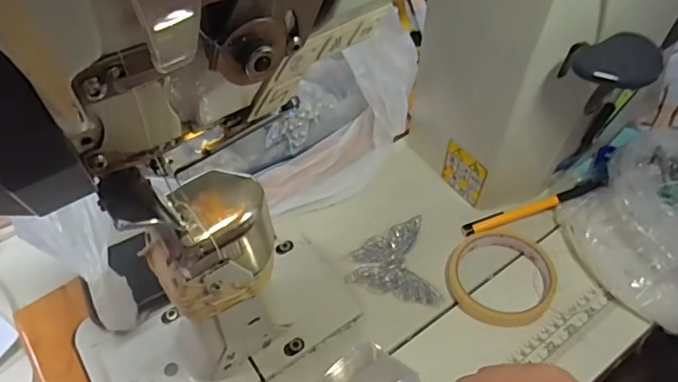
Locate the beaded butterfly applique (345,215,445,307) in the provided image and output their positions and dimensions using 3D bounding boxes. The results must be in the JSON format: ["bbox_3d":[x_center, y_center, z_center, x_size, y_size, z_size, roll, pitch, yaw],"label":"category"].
[{"bbox_3d":[0.047,0.068,0.476,0.076,0.012,0.082,-9,47,-3],"label":"beaded butterfly applique"}]

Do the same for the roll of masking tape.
[{"bbox_3d":[0.145,0.076,0.461,0.088,0.014,0.089,-21,56,-15],"label":"roll of masking tape"}]

